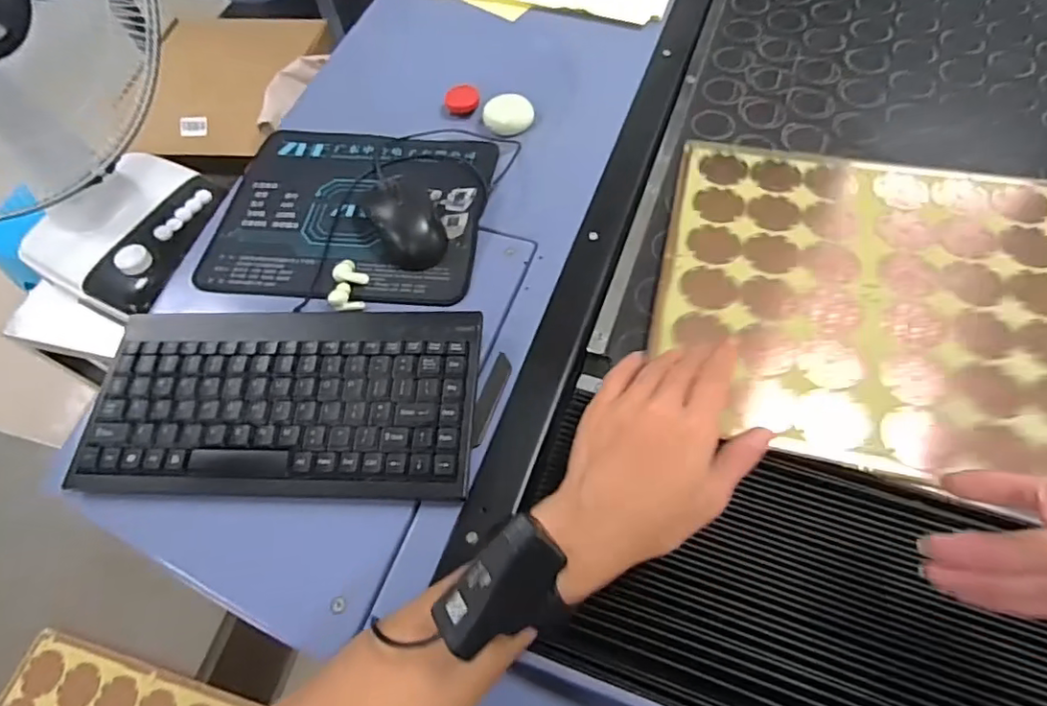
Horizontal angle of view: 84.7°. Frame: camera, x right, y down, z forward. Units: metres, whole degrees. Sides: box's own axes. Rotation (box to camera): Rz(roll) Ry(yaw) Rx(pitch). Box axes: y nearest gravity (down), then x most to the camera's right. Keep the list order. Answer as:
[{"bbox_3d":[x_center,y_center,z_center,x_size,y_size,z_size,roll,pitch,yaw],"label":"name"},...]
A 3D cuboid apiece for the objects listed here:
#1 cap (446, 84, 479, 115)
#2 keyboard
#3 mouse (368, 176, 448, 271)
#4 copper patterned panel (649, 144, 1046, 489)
[{"bbox_3d":[-0.070,-0.292,0.661,0.038,0.015,0.038,-2,59,3],"label":"cap"},{"bbox_3d":[-0.180,0.033,0.432,0.288,0.018,0.146,2,59,5],"label":"keyboard"},{"bbox_3d":[-0.105,-0.120,0.515,0.053,0.031,0.093,-24,61,-11],"label":"mouse"},{"bbox_3d":[0.348,-0.037,0.439,0.468,0.012,0.299,11,61,11],"label":"copper patterned panel"}]

